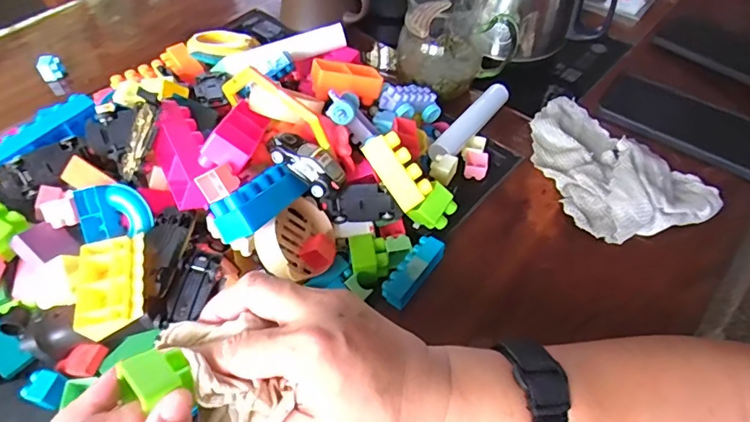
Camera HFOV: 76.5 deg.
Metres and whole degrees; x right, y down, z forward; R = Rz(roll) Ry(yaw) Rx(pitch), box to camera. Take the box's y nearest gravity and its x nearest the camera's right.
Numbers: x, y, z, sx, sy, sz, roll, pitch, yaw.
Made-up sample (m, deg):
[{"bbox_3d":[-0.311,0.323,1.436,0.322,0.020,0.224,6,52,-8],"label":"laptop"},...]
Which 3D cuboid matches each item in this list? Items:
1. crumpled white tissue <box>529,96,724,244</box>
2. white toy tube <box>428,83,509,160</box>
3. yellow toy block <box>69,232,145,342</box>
[{"bbox_3d":[0.212,-0.052,0.444,0.119,0.029,0.174,-13,54,-10],"label":"crumpled white tissue"},{"bbox_3d":[0.094,-0.090,0.475,0.026,0.026,0.105,35,60,23],"label":"white toy tube"},{"bbox_3d":[-0.174,0.049,0.312,0.045,0.015,0.065,-10,54,-8],"label":"yellow toy block"}]

